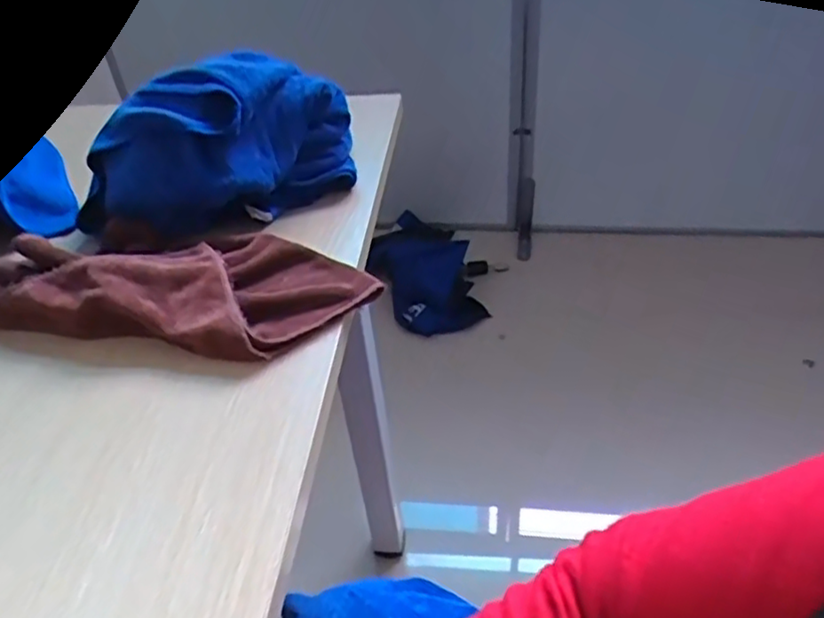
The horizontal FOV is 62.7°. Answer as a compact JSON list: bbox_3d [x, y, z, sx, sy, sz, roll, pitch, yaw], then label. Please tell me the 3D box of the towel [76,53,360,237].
[{"bbox_3d":[-0.199,-0.172,0.717,0.296,0.130,0.152,-31,46,-27],"label":"towel"}]

